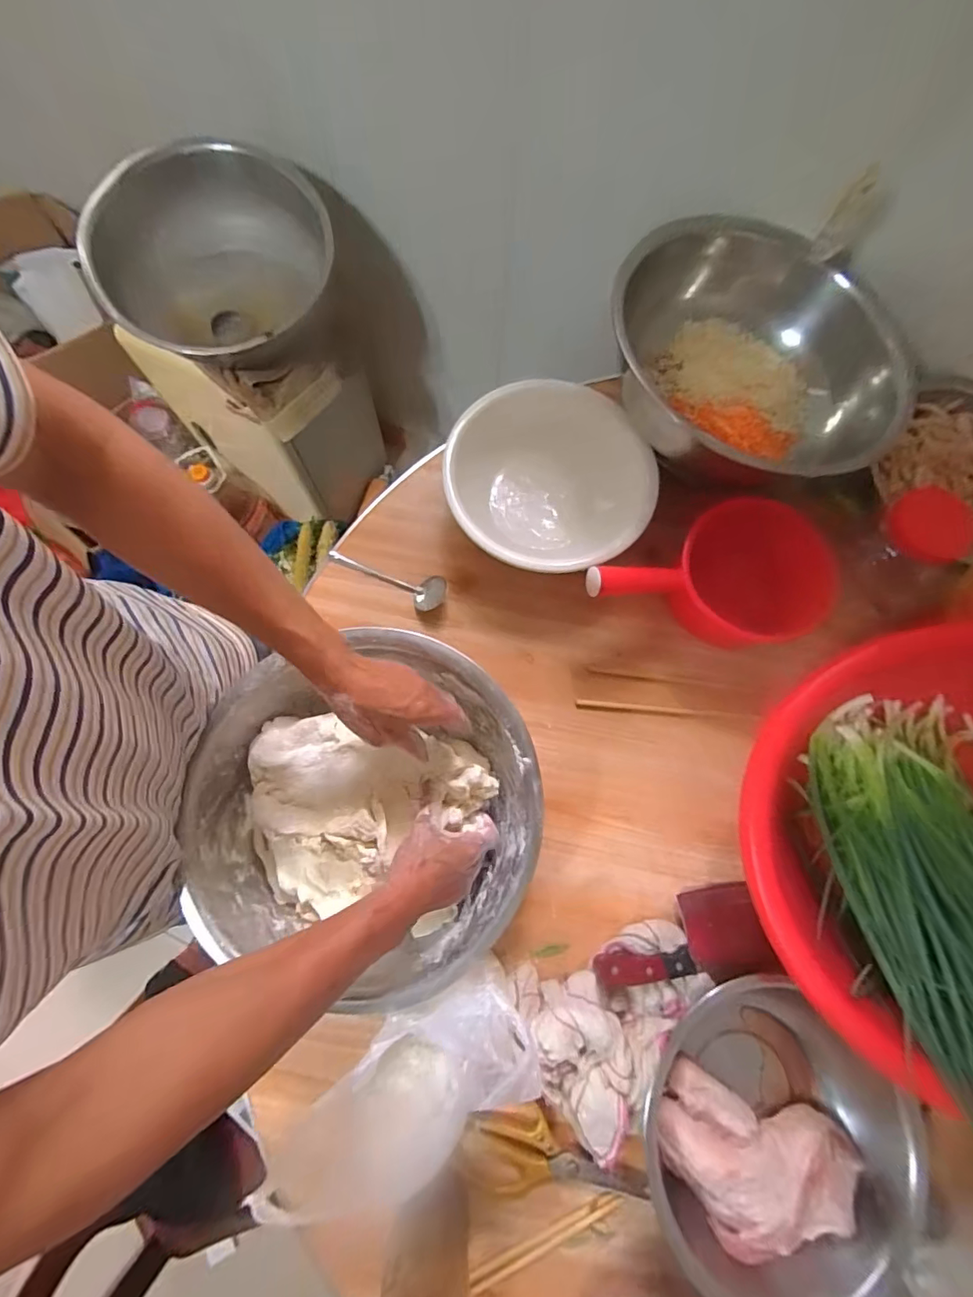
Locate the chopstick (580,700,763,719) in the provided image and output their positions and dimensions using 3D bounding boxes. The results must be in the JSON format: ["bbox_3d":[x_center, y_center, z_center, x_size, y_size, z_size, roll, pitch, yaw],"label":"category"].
[{"bbox_3d":[0.236,0.081,0.646,0.232,0.006,0.008,5,76,-1],"label":"chopstick"}]

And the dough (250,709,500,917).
[{"bbox_3d":[-0.147,0.148,0.550,0.258,0.084,0.203,-31,79,-9],"label":"dough"}]

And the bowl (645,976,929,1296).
[{"bbox_3d":[0.295,0.499,0.497,0.250,0.087,0.242,0,76,-2],"label":"bowl"}]

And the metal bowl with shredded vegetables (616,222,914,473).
[{"bbox_3d":[0.336,-0.400,0.644,0.333,0.130,0.289,20,76,3],"label":"metal bowl with shredded vegetables"}]

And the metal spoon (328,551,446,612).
[{"bbox_3d":[-0.137,-0.095,0.669,0.168,0.022,0.049,20,76,3],"label":"metal spoon"}]

